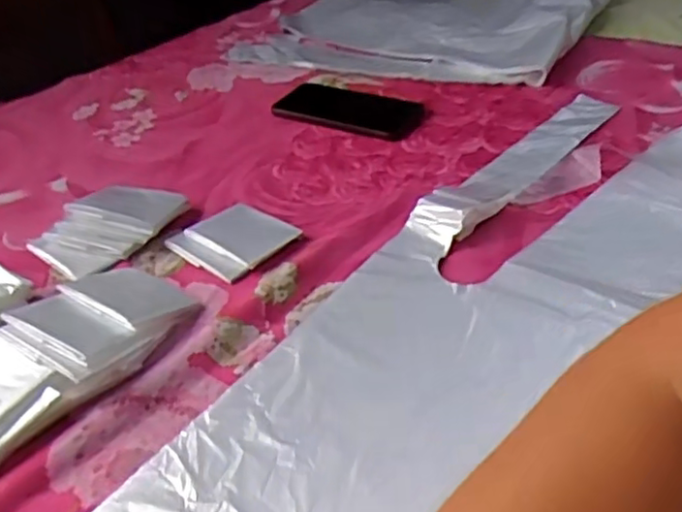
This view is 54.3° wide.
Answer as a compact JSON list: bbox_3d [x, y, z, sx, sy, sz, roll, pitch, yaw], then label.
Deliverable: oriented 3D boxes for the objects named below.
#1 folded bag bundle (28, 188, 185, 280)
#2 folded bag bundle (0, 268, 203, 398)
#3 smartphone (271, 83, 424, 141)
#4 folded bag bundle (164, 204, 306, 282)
[{"bbox_3d":[-0.196,-0.029,0.574,0.086,0.027,0.117,26,47,33],"label":"folded bag bundle"},{"bbox_3d":[-0.167,0.041,0.471,0.089,0.033,0.117,17,42,26],"label":"folded bag bundle"},{"bbox_3d":[0.006,-0.166,0.756,0.177,0.012,0.087,20,44,28],"label":"smartphone"},{"bbox_3d":[-0.089,-0.016,0.556,0.085,0.011,0.083,-31,45,-31],"label":"folded bag bundle"}]

